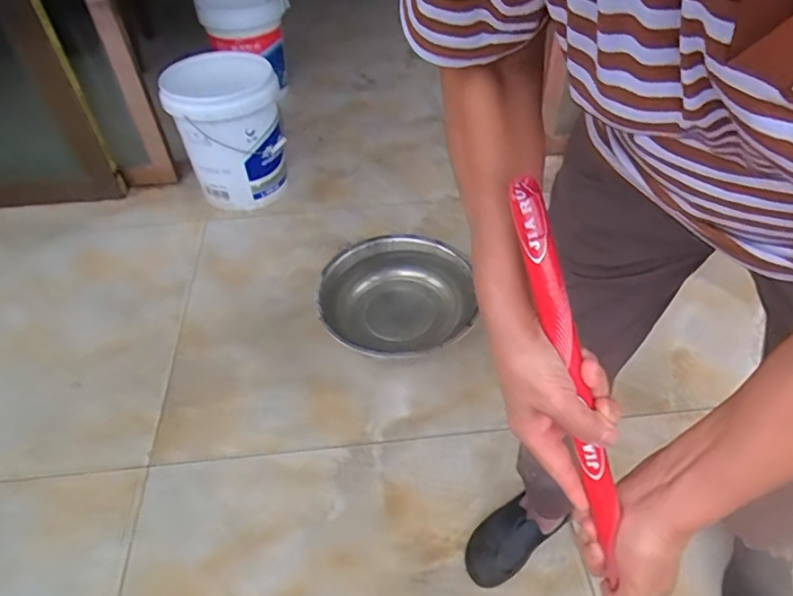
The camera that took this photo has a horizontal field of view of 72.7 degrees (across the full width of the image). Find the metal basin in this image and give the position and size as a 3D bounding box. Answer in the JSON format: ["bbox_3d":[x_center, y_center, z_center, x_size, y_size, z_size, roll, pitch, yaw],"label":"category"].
[{"bbox_3d":[0.003,0.012,1.193,0.321,0.107,0.325,-1,47,1],"label":"metal basin"}]

